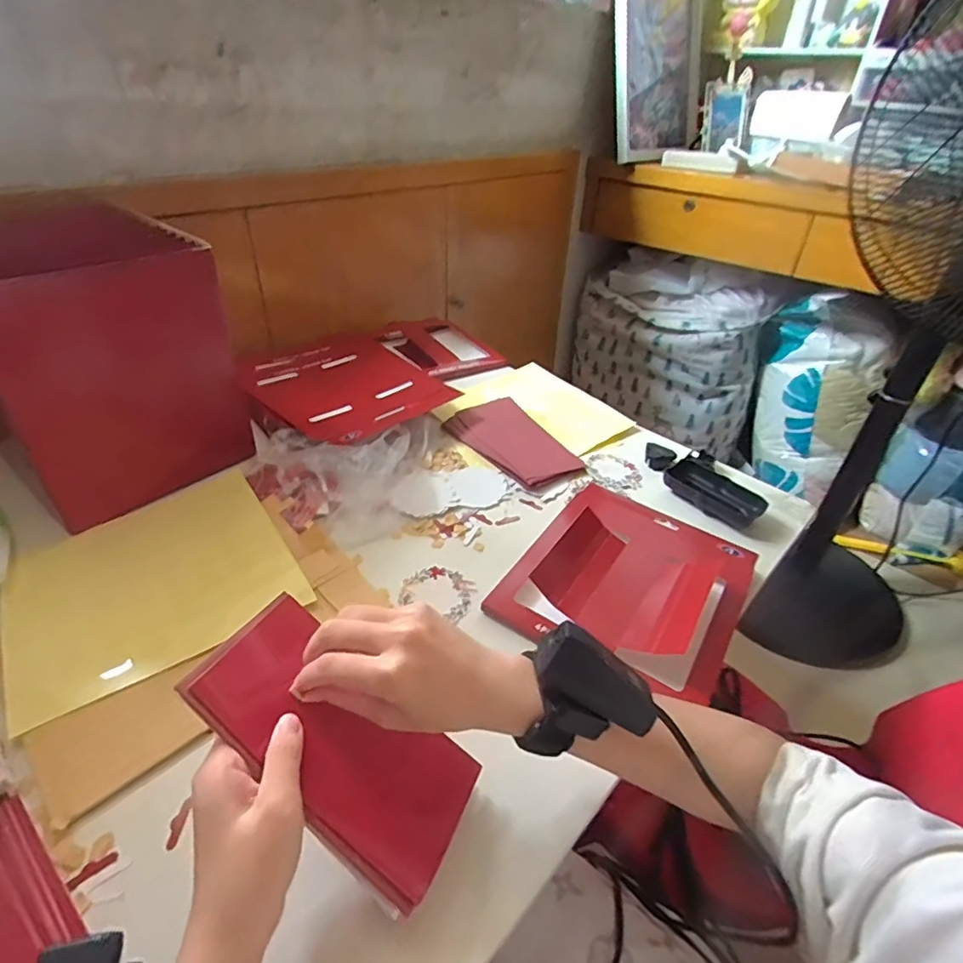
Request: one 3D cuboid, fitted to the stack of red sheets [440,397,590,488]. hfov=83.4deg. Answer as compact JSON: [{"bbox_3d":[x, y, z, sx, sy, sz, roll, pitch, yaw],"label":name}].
[{"bbox_3d":[0.044,-0.055,0.695,0.108,0.015,0.178,-23,47,-29],"label":"stack of red sheets"}]

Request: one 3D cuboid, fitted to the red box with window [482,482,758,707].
[{"bbox_3d":[0.149,0.084,0.521,0.198,0.039,0.235,24,44,22],"label":"red box with window"}]

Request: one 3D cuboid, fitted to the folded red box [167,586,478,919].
[{"bbox_3d":[-0.083,0.154,0.324,0.177,0.016,0.092,42,37,-1],"label":"folded red box"}]

